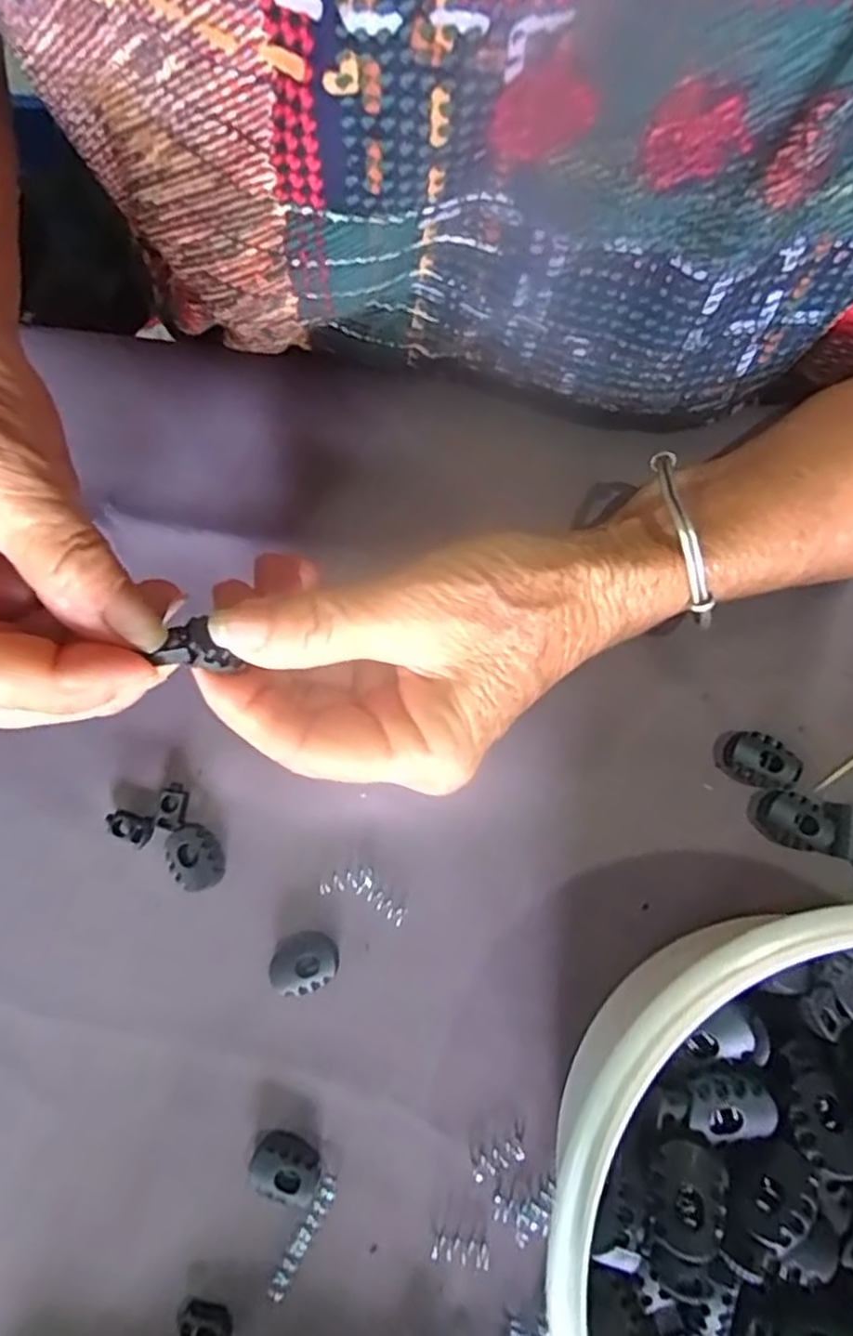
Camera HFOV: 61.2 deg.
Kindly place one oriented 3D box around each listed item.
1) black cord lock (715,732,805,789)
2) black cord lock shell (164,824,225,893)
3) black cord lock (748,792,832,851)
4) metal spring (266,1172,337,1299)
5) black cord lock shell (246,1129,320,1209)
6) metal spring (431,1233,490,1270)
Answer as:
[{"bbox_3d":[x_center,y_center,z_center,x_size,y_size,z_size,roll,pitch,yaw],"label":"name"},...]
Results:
[{"bbox_3d":[0.114,0.032,0.247,0.023,0.011,0.018,21,79,5],"label":"black cord lock"},{"bbox_3d":[-0.079,0.065,0.246,0.018,0.010,0.021,-22,78,-4],"label":"black cord lock shell"},{"bbox_3d":[0.123,0.052,0.243,0.024,0.011,0.016,18,79,5],"label":"black cord lock"},{"bbox_3d":[-0.038,0.179,0.225,0.006,0.004,0.037,30,80,7],"label":"metal spring"},{"bbox_3d":[-0.044,0.157,0.226,0.021,0.009,0.016,26,79,6],"label":"black cord lock shell"},{"bbox_3d":[0.011,0.182,0.224,0.017,0.004,0.007,3,78,1],"label":"metal spring"}]

